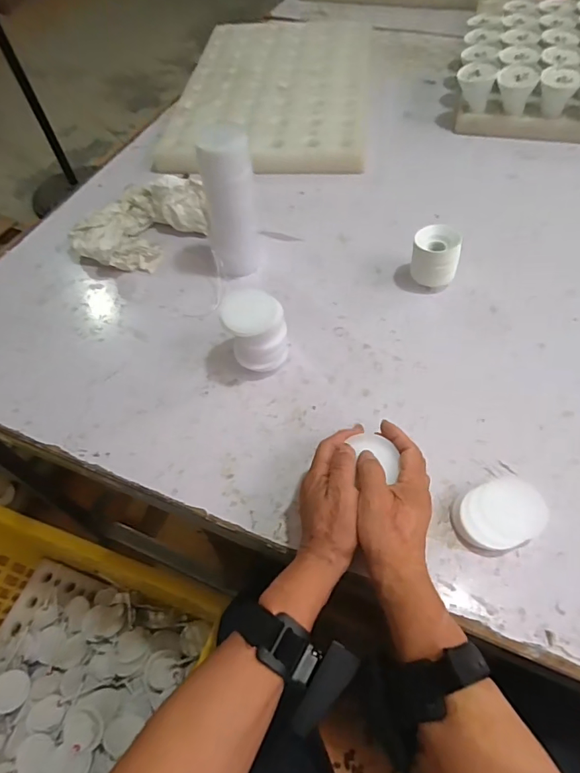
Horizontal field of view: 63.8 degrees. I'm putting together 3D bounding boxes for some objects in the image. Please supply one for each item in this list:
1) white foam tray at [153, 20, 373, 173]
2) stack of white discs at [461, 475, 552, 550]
[{"bbox_3d":[-0.028,-0.618,0.960,0.380,0.038,0.615,4,56,7],"label":"white foam tray"},{"bbox_3d":[0.201,0.121,0.442,0.074,0.028,0.057,-20,56,-9],"label":"stack of white discs"}]

